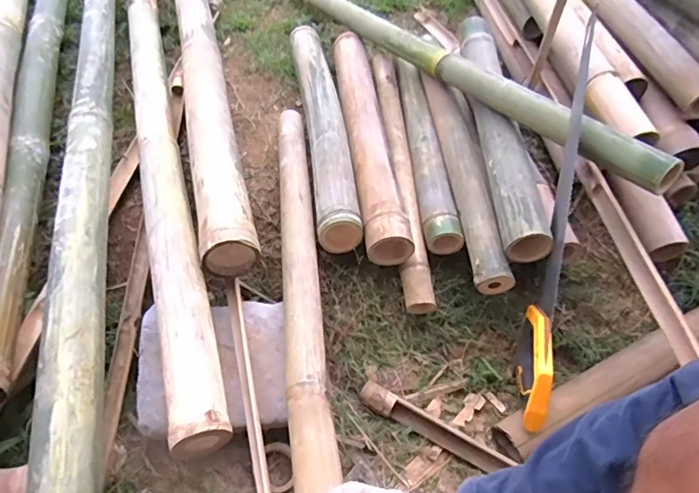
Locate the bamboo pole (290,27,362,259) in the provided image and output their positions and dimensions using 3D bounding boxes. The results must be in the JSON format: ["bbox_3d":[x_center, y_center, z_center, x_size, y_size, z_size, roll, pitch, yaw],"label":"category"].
[{"bbox_3d":[-0.053,-0.244,0.947,0.078,0.090,0.614,-5,48,-7],"label":"bamboo pole"}]

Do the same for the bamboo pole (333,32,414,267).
[{"bbox_3d":[0.032,-0.224,0.930,0.085,0.081,0.597,-3,48,-5],"label":"bamboo pole"}]

